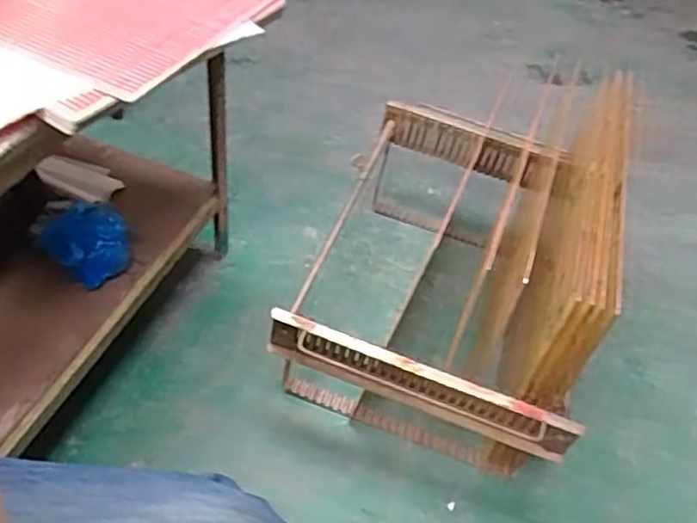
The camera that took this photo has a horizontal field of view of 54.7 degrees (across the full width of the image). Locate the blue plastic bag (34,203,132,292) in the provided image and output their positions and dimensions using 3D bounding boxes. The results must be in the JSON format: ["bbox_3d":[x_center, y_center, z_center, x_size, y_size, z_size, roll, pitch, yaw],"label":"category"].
[{"bbox_3d":[-0.356,-0.021,0.917,0.106,0.090,0.077,-26,56,-29],"label":"blue plastic bag"}]

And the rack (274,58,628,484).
[{"bbox_3d":[0.178,-0.039,1.042,0.405,0.357,0.571,19,48,9],"label":"rack"}]

